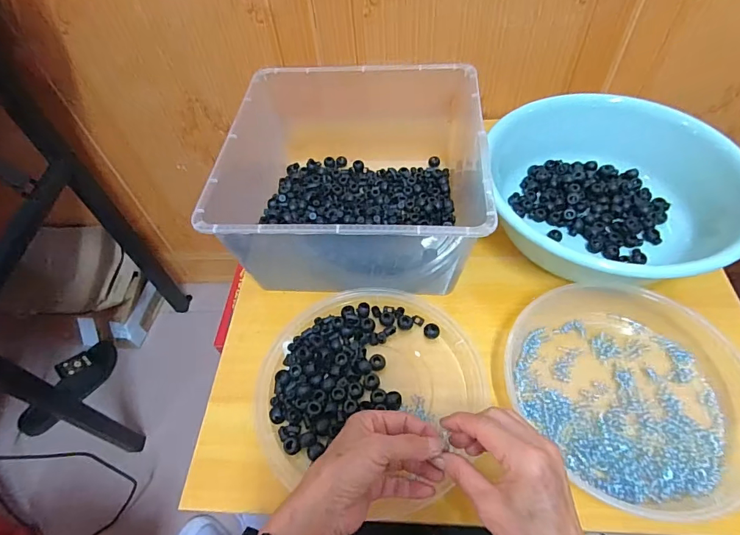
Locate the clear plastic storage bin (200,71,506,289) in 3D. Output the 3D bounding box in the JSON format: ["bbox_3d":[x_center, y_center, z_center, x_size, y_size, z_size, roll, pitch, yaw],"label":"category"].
[{"bbox_3d":[-0.014,-0.130,0.552,0.287,0.129,0.324,1,55,6],"label":"clear plastic storage bin"}]

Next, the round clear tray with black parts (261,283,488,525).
[{"bbox_3d":[0.000,0.120,0.452,0.233,0.025,0.224,6,55,9],"label":"round clear tray with black parts"}]

